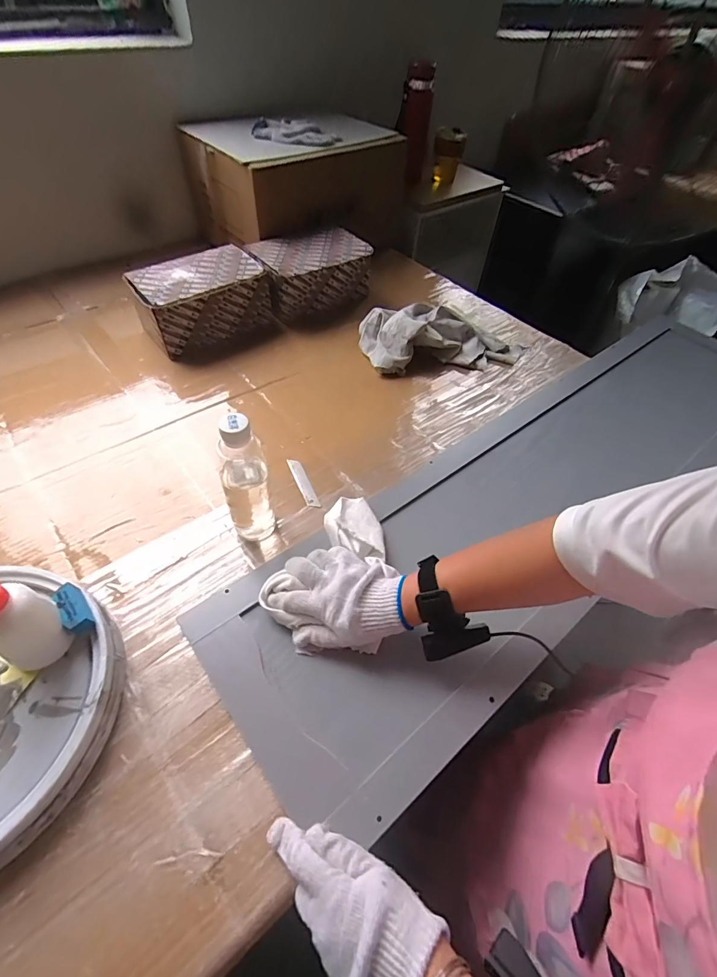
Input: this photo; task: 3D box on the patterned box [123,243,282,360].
[{"bbox_3d":[-0.304,-0.379,0.869,0.243,0.113,0.152,-26,56,-23],"label":"patterned box"}]

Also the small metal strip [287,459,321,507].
[{"bbox_3d":[-0.085,-0.010,0.653,0.018,0.007,0.099,-18,59,-20],"label":"small metal strip"}]

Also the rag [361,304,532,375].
[{"bbox_3d":[0.177,-0.307,0.866,0.336,0.073,0.147,-4,50,-7],"label":"rag"}]

